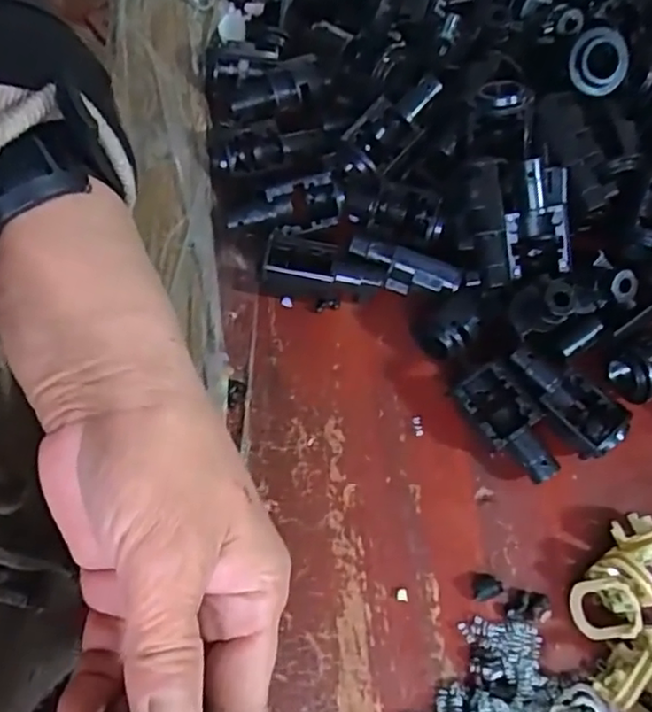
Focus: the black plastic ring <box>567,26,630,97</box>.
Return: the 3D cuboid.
[{"bbox_3d":[0.119,-0.129,0.281,0.026,0.007,0.026,-1,104,-4],"label":"black plastic ring"}]

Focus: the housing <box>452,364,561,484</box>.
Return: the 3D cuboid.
[{"bbox_3d":[0.076,0.027,0.259,0.026,0.021,0.048,-35,74,-16],"label":"housing"}]

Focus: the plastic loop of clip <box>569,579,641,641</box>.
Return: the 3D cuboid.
[{"bbox_3d":[0.105,0.095,0.241,0.026,0.004,0.021,-23,68,38],"label":"plastic loop of clip"}]

